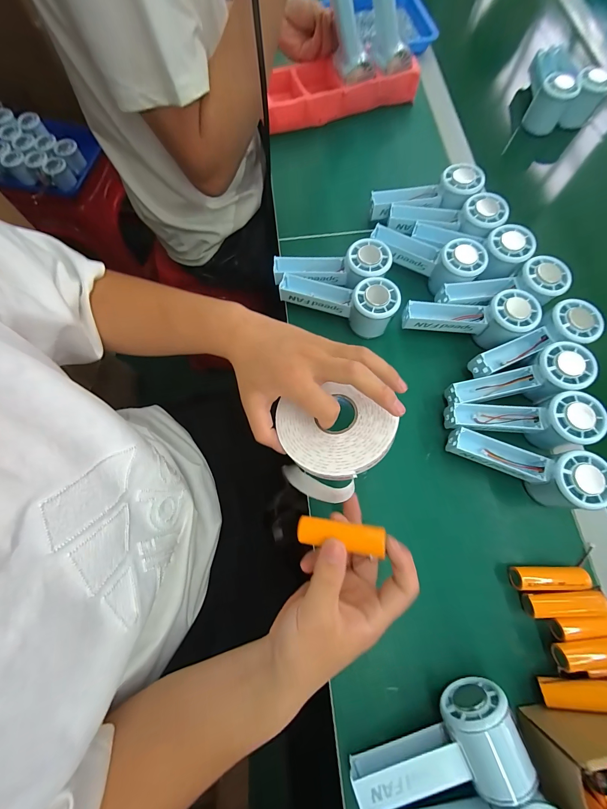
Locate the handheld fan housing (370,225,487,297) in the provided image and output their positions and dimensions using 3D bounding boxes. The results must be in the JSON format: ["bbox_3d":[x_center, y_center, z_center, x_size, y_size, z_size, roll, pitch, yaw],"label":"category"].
[{"bbox_3d":[0.166,-0.201,0.428,0.152,0.057,0.060,31,75,21],"label":"handheld fan housing"}]

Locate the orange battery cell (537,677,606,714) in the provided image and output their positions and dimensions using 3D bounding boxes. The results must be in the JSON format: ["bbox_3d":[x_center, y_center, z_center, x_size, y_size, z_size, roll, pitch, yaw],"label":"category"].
[{"bbox_3d":[0.257,0.264,0.281,0.071,0.015,0.021,-19,72,25],"label":"orange battery cell"}]

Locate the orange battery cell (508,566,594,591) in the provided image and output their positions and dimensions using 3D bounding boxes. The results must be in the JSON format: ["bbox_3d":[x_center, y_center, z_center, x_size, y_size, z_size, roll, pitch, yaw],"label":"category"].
[{"bbox_3d":[0.257,0.180,0.323,0.073,0.019,0.020,-3,73,-2],"label":"orange battery cell"}]

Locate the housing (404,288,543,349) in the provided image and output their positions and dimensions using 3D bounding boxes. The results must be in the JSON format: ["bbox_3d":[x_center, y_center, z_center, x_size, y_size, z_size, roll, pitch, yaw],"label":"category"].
[{"bbox_3d":[0.207,-0.108,0.395,0.156,0.047,0.060,3,72,13],"label":"housing"}]

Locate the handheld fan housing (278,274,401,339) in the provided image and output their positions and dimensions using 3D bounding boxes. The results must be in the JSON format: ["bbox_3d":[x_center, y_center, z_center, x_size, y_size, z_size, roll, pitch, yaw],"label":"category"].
[{"bbox_3d":[0.045,-0.141,0.402,0.146,0.051,0.054,25,74,7],"label":"handheld fan housing"}]

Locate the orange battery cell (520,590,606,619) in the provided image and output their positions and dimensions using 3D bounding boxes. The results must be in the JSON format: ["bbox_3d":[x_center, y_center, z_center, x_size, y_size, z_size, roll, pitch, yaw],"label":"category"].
[{"bbox_3d":[0.264,0.202,0.314,0.071,0.022,0.022,-4,73,-2],"label":"orange battery cell"}]

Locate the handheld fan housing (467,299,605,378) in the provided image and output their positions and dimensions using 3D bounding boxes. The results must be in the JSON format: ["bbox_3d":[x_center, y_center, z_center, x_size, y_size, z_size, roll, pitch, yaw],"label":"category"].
[{"bbox_3d":[0.277,-0.074,0.376,0.156,0.041,0.052,-27,75,7],"label":"handheld fan housing"}]

